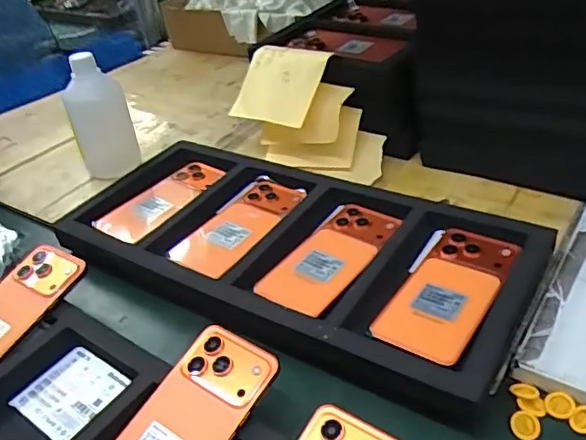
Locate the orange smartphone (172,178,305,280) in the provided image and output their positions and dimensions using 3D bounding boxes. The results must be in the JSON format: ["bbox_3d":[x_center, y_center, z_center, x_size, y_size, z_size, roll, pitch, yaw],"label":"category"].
[{"bbox_3d":[-0.056,0.005,0.622,0.086,0.017,0.173,19,44,30],"label":"orange smartphone"}]

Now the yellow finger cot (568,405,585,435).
[{"bbox_3d":[0.209,0.142,0.402,0.023,0.006,0.017,-31,43,-29],"label":"yellow finger cot"}]

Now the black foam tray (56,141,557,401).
[{"bbox_3d":[-0.020,0.012,0.585,0.517,0.040,0.232,20,44,31],"label":"black foam tray"}]

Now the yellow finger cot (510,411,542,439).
[{"bbox_3d":[0.167,0.148,0.406,0.020,0.005,0.021,-4,37,3],"label":"yellow finger cot"}]

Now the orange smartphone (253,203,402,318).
[{"bbox_3d":[0.038,0.034,0.547,0.076,0.012,0.163,21,45,32],"label":"orange smartphone"}]

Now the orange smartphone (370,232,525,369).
[{"bbox_3d":[0.136,0.059,0.487,0.076,0.010,0.159,20,44,31],"label":"orange smartphone"}]

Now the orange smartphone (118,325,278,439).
[{"bbox_3d":[-0.081,0.152,0.407,0.073,0.008,0.166,23,61,34],"label":"orange smartphone"}]

